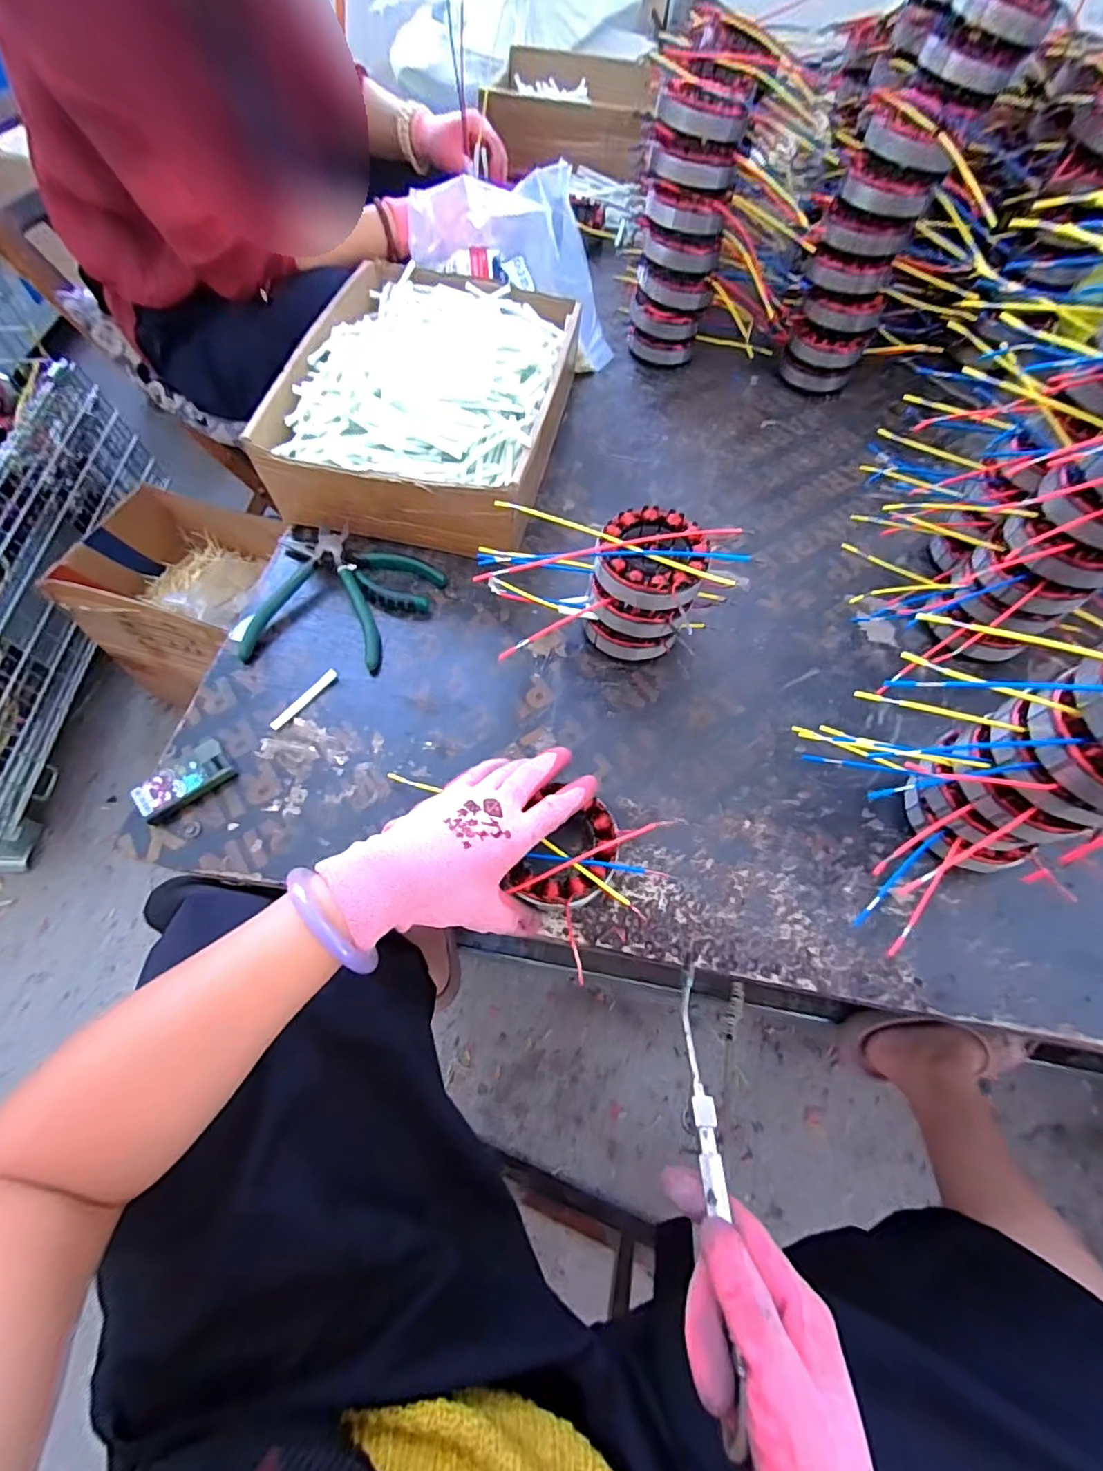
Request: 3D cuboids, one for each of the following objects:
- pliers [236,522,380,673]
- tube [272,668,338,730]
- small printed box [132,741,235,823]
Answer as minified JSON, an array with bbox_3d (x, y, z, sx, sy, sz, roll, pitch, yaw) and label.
[{"bbox_3d":[-0.204,-0.124,0.489,0.114,0.032,0.133,2,64,-1],"label":"pliers"},{"bbox_3d":[-0.204,-0.030,0.459,0.008,0.008,0.068,33,68,13],"label":"tube"},{"bbox_3d":[-0.277,0.035,0.419,0.065,0.016,0.036,-40,72,-19],"label":"small printed box"}]

